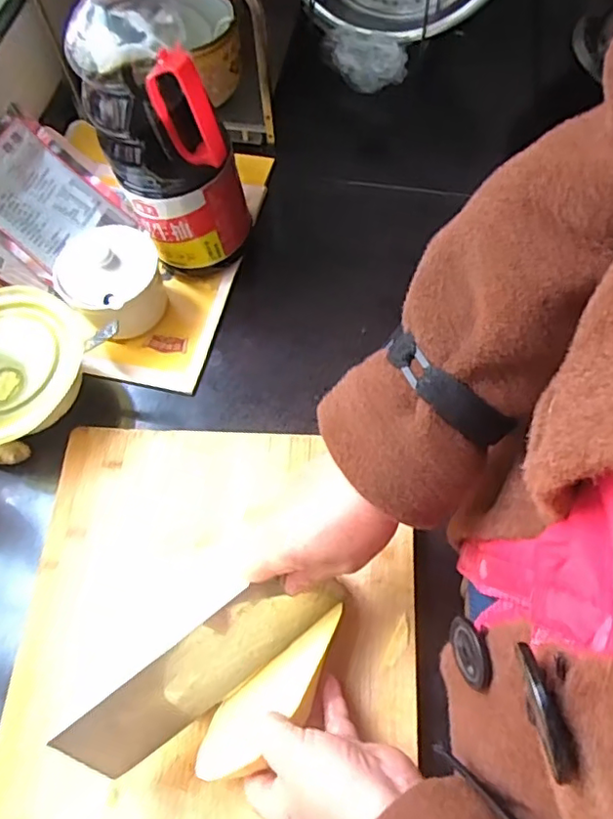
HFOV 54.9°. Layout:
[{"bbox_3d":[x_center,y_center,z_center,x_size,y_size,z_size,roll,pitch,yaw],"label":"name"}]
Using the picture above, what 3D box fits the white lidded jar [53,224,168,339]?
[{"bbox_3d":[-0.189,-0.125,0.592,0.089,0.076,0.091,-1,65,1],"label":"white lidded jar"}]

